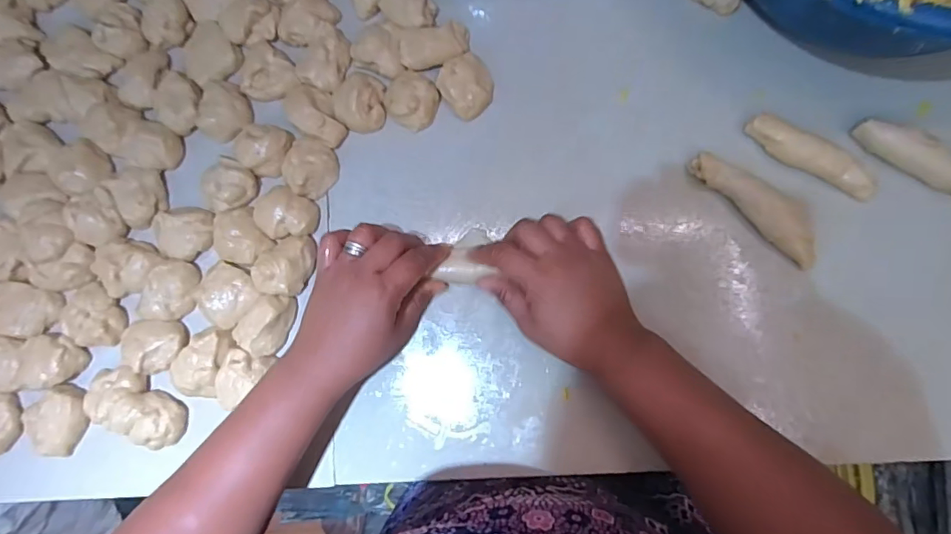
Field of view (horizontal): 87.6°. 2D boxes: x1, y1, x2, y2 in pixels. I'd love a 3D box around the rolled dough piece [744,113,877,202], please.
[{"bbox_3d":[0.270,-0.089,0.400,0.107,0.019,0.023,31,85,6],"label":"rolled dough piece"}]

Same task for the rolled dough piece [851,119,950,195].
[{"bbox_3d":[0.353,-0.091,0.401,0.090,0.025,0.028,38,86,6],"label":"rolled dough piece"}]

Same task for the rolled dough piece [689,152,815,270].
[{"bbox_3d":[0.226,-0.050,0.398,0.120,0.024,0.029,44,86,7],"label":"rolled dough piece"}]

